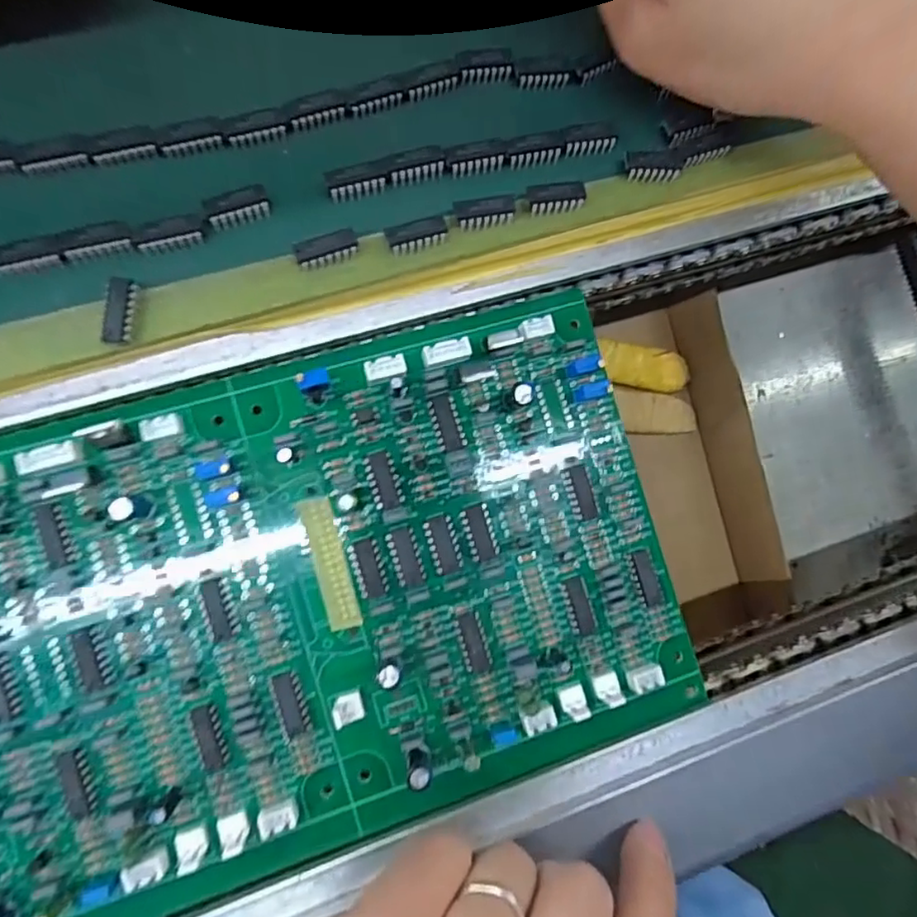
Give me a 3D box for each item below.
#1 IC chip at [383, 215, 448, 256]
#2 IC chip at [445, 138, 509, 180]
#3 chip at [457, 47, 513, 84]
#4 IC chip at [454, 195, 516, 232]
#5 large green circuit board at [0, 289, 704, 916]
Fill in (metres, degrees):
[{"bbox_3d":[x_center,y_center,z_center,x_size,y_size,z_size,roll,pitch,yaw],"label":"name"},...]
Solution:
[{"bbox_3d":[-0.013,-0.068,0.183,0.019,0.006,0.008,-17,91,-8],"label":"IC chip"},{"bbox_3d":[0.006,-0.096,0.189,0.020,0.004,0.010,-13,89,-10],"label":"IC chip"},{"bbox_3d":[0.009,-0.130,0.198,0.019,0.005,0.009,-13,89,-10],"label":"chip"},{"bbox_3d":[0.008,-0.077,0.188,0.019,0.004,0.009,-10,88,-10],"label":"IC chip"},{"bbox_3d":[-0.050,0.048,0.186,0.240,0.016,0.148,-17,89,-10],"label":"large green circuit board"}]

